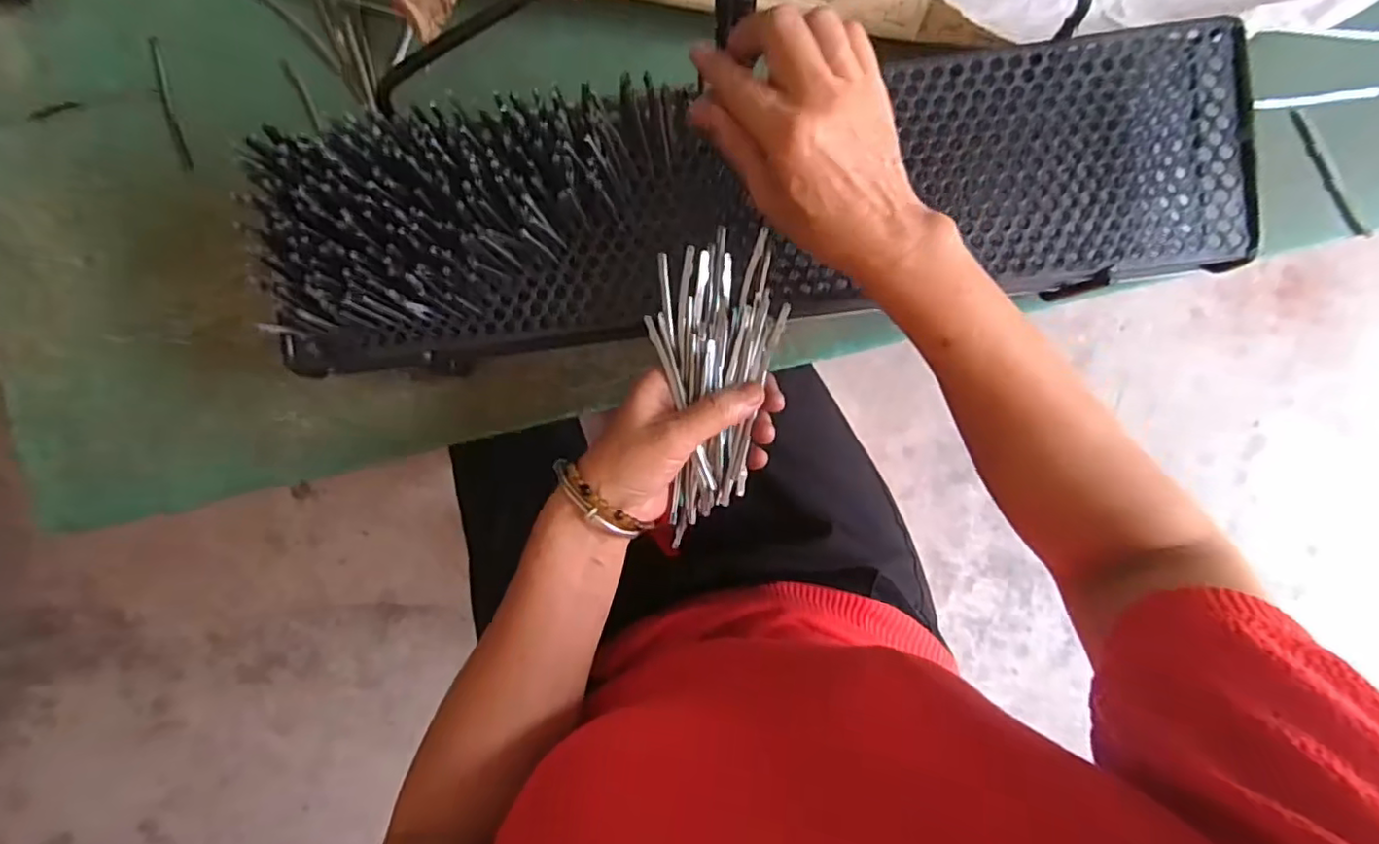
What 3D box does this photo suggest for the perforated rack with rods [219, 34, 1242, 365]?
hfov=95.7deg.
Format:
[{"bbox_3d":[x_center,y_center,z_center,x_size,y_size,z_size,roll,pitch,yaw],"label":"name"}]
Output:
[{"bbox_3d":[0.037,-0.134,0.384,0.589,0.067,0.145,-7,93,-1],"label":"perforated rack with rods"}]

